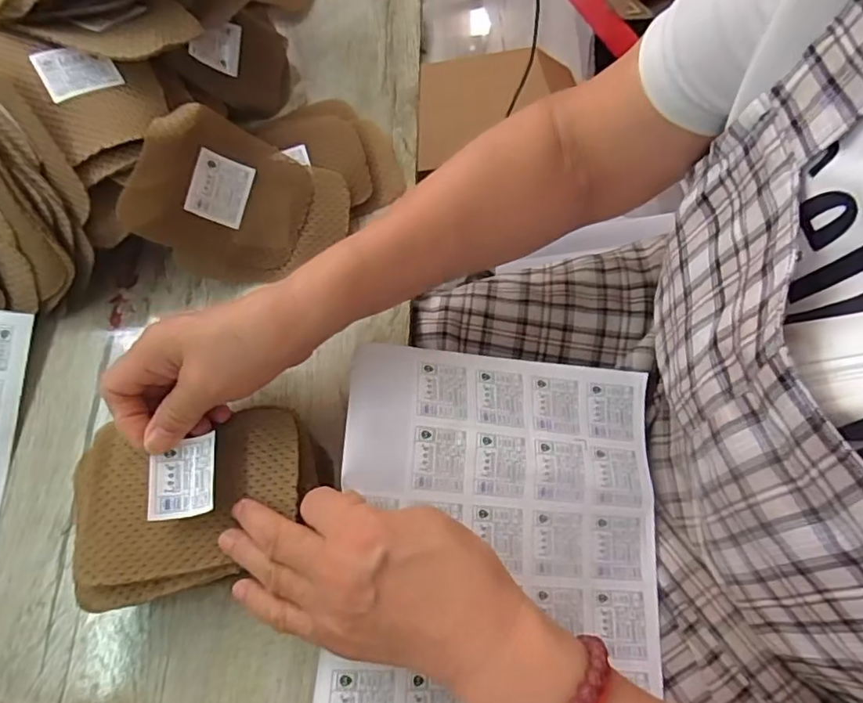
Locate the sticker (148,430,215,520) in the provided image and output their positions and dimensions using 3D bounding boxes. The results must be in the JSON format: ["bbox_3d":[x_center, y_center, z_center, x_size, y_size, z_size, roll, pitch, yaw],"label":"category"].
[{"bbox_3d":[-0.140,0.071,0.330,0.035,0.006,0.043,-8,67,-2],"label":"sticker"}]

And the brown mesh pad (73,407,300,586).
[{"bbox_3d":[-0.140,0.080,0.337,0.127,0.009,0.089,-7,67,-2],"label":"brown mesh pad"}]

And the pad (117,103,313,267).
[{"bbox_3d":[-0.145,-0.112,0.409,0.016,0.114,0.091,16,91,51],"label":"pad"}]

